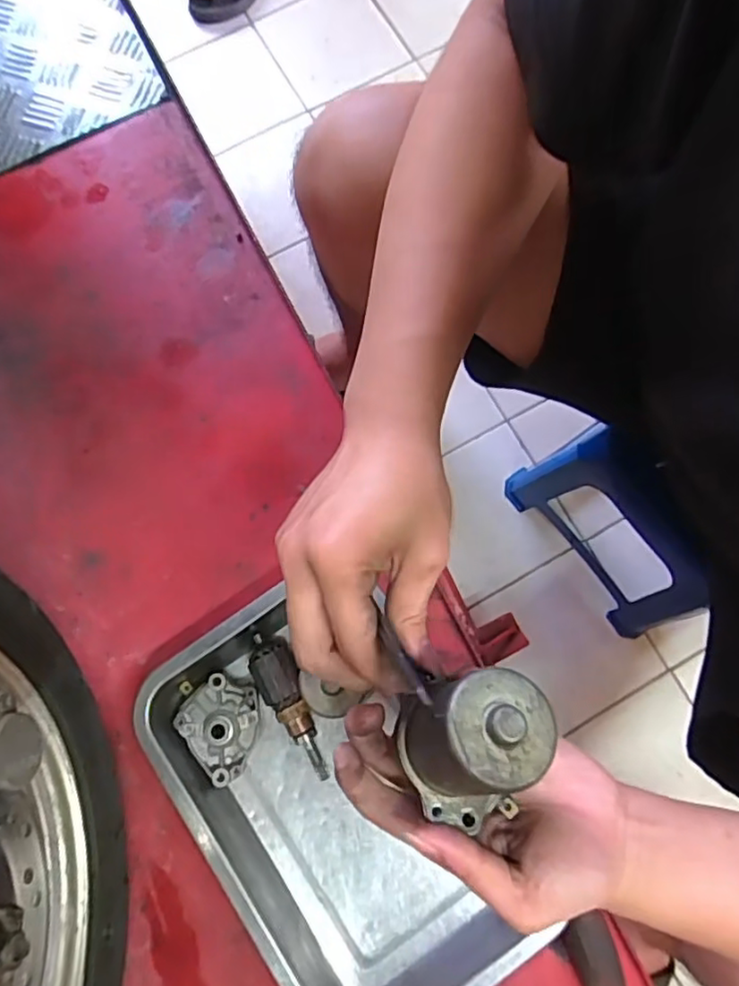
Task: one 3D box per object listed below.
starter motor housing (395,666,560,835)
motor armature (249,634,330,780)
[{"bbox_3d":[0.045,0.115,0.285,0.054,0.080,0.046,38,54,8],"label":"starter motor housing"},{"bbox_3d":[-0.062,0.169,0.497,0.033,0.030,0.115,-24,79,-4],"label":"motor armature"}]

